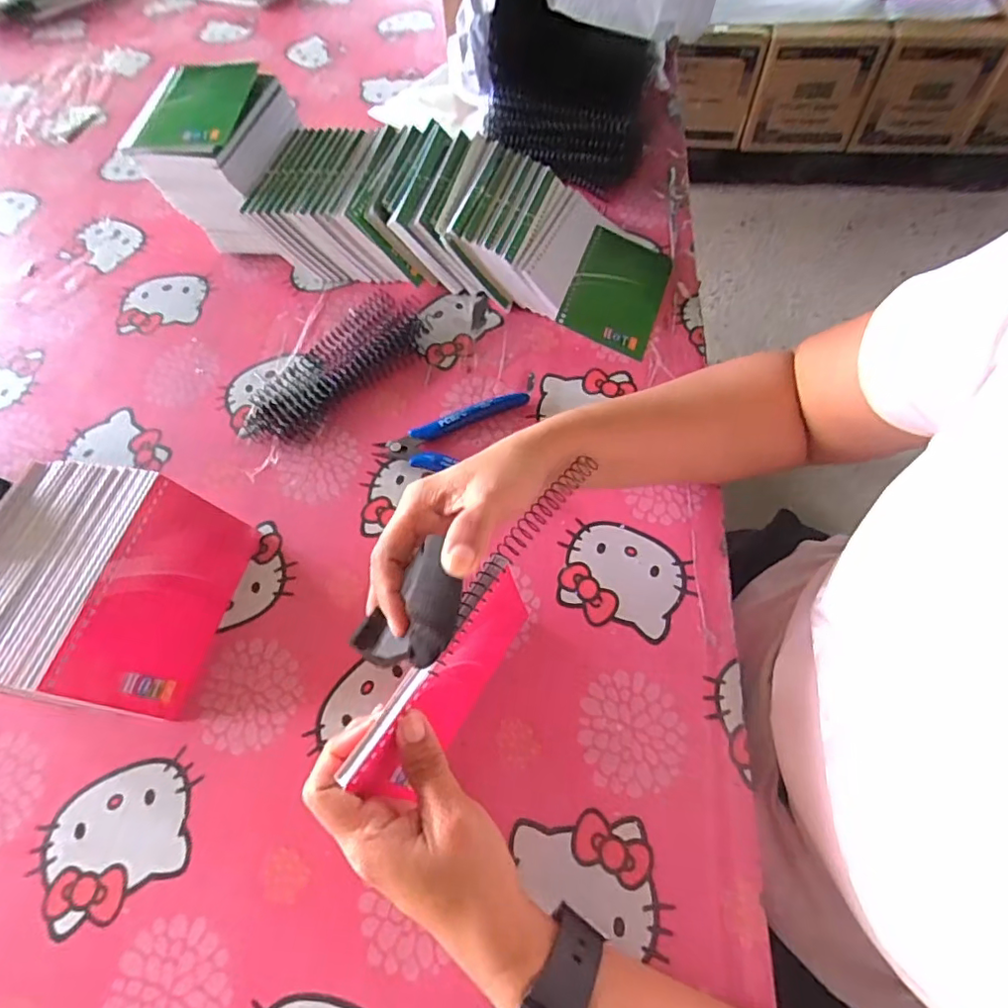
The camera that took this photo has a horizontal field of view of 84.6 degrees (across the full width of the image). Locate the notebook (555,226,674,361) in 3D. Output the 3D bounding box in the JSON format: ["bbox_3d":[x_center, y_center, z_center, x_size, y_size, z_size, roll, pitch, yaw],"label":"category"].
[{"bbox_3d":[0.101,-0.190,0.490,0.079,0.011,0.133,24,66,-4],"label":"notebook"}]

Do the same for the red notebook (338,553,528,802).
[{"bbox_3d":[-0.027,0.093,0.307,0.014,0.083,0.136,25,69,29],"label":"red notebook"}]

